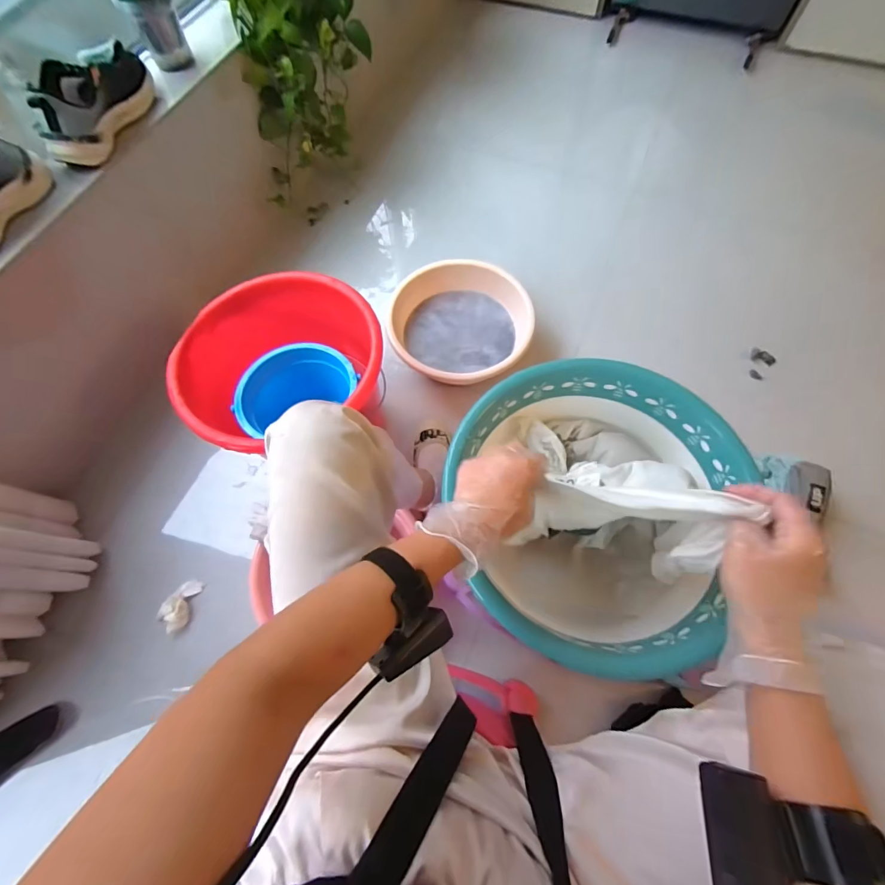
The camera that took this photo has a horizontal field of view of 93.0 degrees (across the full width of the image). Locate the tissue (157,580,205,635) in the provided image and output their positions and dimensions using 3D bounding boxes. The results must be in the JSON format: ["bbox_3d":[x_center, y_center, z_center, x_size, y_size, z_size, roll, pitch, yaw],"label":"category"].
[{"bbox_3d":[-0.503,0.311,0.801,0.043,0.034,0.096,15,69,8],"label":"tissue"}]

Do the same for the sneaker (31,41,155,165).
[{"bbox_3d":[-0.661,-0.644,0.787,0.110,0.110,0.249,12,68,6],"label":"sneaker"}]

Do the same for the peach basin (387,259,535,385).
[{"bbox_3d":[0.041,-0.271,0.969,0.298,0.077,0.311,-1,68,1],"label":"peach basin"}]

